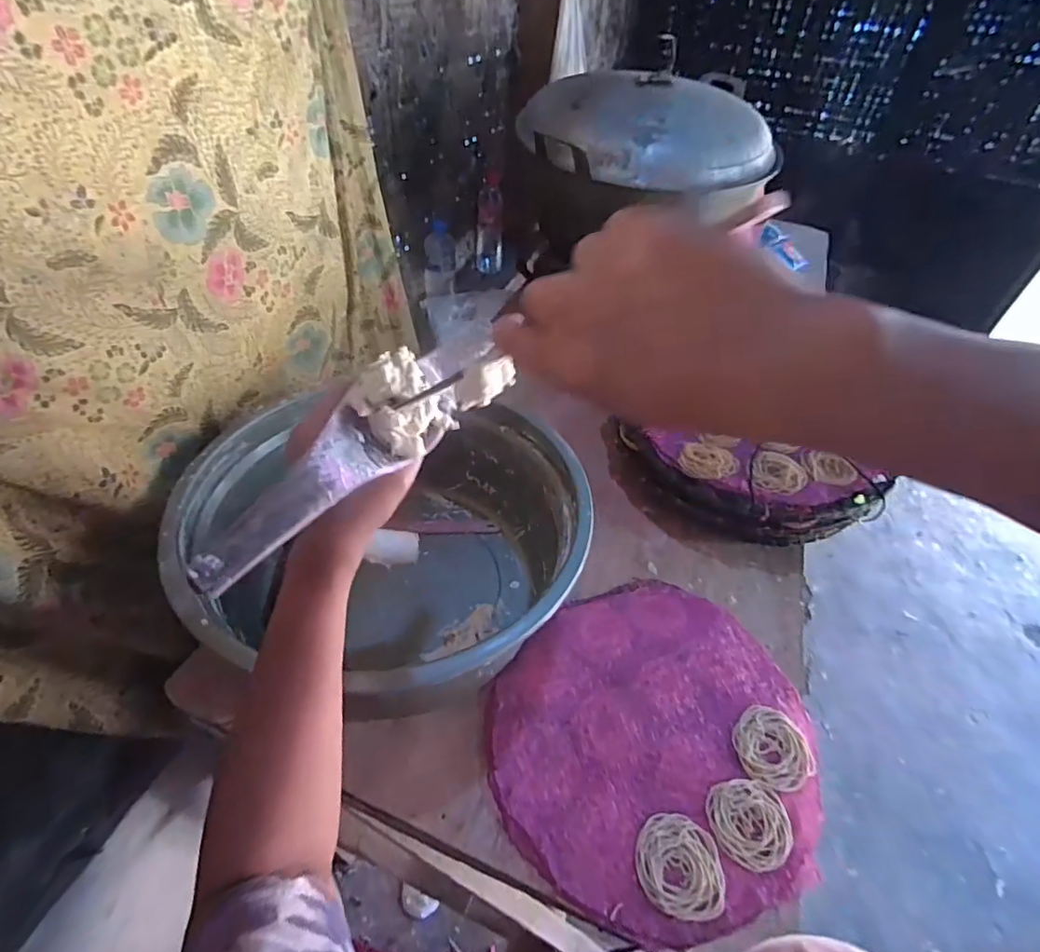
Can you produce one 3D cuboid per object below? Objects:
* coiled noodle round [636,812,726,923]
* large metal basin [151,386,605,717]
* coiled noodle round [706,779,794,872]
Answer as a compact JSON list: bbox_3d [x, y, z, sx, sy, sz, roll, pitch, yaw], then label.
[{"bbox_3d":[0.144,0.349,0.495,0.075,0.009,0.077,6,48,2],"label":"coiled noodle round"},{"bbox_3d":[-0.147,0.077,0.628,0.410,0.198,0.386,2,48,-2],"label":"large metal basin"},{"bbox_3d":[0.220,0.330,0.524,0.075,0.006,0.073,2,48,-2],"label":"coiled noodle round"}]

